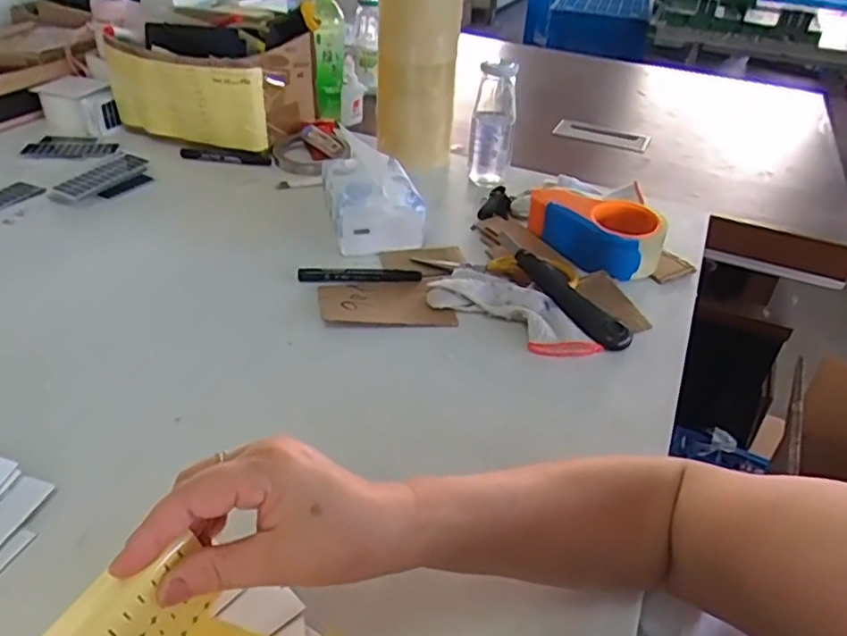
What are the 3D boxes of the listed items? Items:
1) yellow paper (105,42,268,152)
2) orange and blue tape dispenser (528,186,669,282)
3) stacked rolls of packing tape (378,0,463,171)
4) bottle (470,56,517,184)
[{"bbox_3d":[-0.345,-0.306,0.916,0.246,0.132,0.037,13,37,12],"label":"yellow paper"},{"bbox_3d":[0.201,-0.103,0.752,0.081,0.066,0.150,-22,44,-31],"label":"orange and blue tape dispenser"},{"bbox_3d":[-0.009,-0.352,0.905,0.095,0.249,0.086,-8,38,-16],"label":"stacked rolls of packing tape"},{"bbox_3d":[0.097,-0.270,0.889,0.058,0.164,0.060,7,36,4],"label":"bottle"}]

